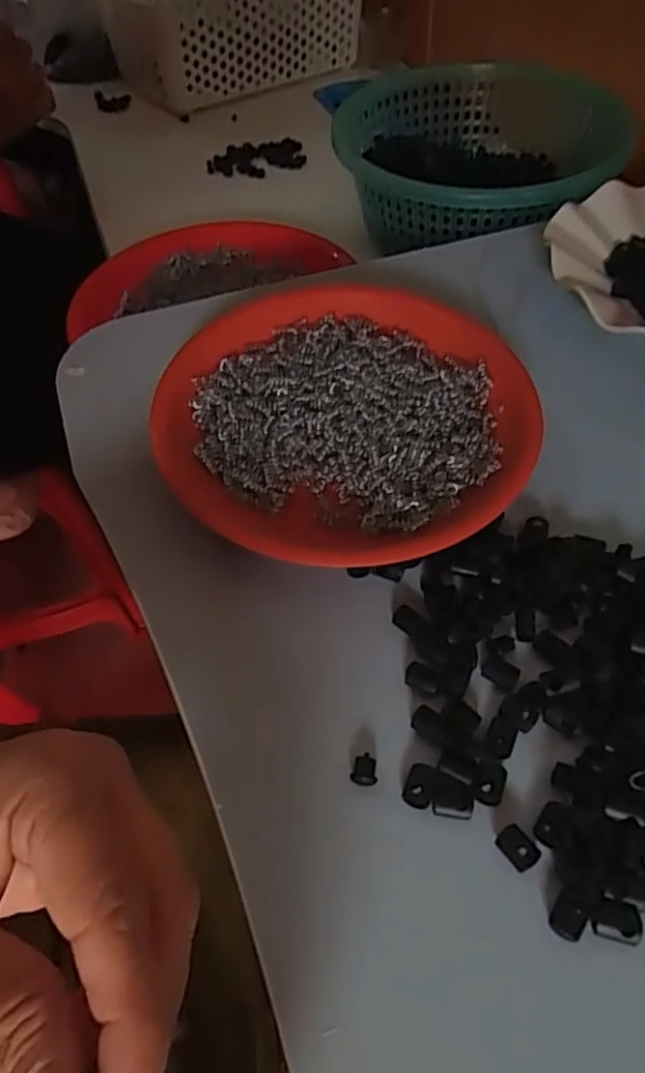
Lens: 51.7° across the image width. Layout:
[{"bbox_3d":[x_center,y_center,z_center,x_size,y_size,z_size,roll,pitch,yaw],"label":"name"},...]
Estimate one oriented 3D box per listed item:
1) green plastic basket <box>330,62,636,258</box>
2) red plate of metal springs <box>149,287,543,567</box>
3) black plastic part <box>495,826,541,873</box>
[{"bbox_3d":[0.139,-0.306,0.560,0.219,0.087,0.233,-10,53,-4],"label":"green plastic basket"},{"bbox_3d":[0.013,-0.060,0.347,0.192,0.023,0.178,-2,53,2],"label":"red plate of metal springs"},{"bbox_3d":[0.072,0.113,0.243,0.011,0.004,0.015,-35,59,-21],"label":"black plastic part"}]

